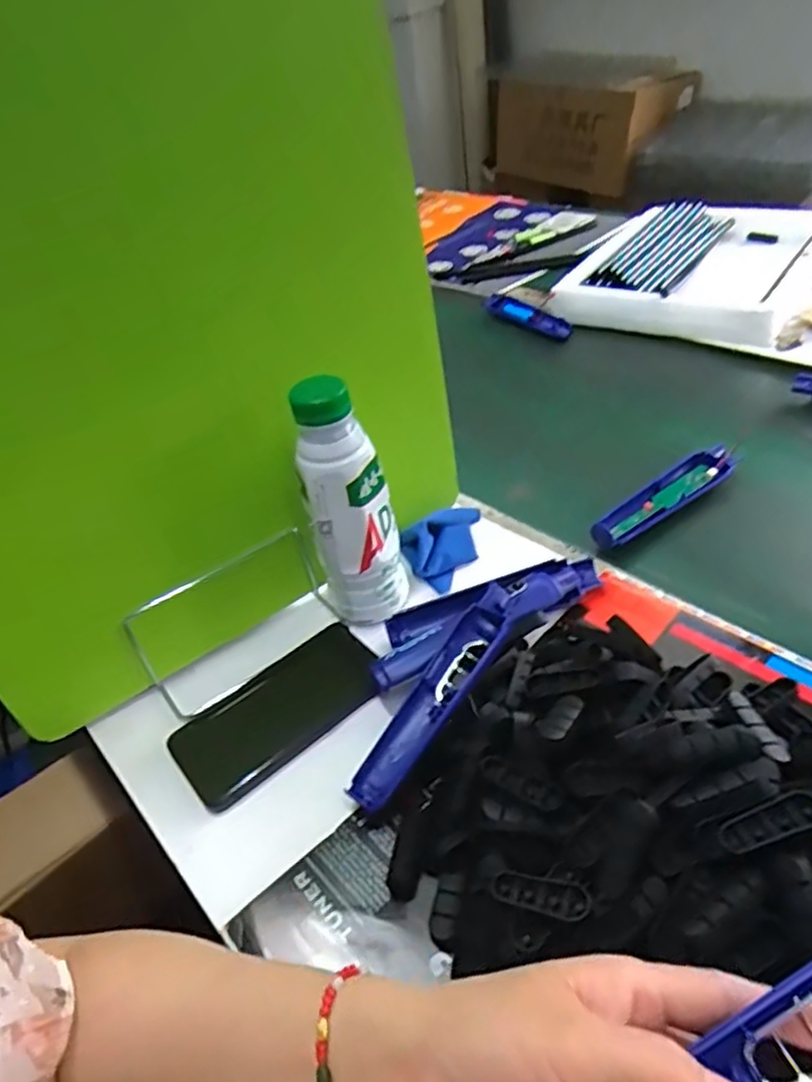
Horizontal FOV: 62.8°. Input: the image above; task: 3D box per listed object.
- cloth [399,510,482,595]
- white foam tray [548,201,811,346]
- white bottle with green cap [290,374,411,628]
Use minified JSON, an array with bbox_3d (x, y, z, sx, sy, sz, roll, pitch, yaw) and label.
[{"bbox_3d":[0.040,-0.006,0.594,0.053,0.039,0.098,25,50,36],"label":"cloth"},{"bbox_3d":[0.428,-0.398,0.956,0.308,0.054,0.410,19,49,31],"label":"white foam tray"},{"bbox_3d":[-0.040,-0.024,0.499,0.061,0.193,0.052,-10,38,0],"label":"white bottle with green cap"}]

